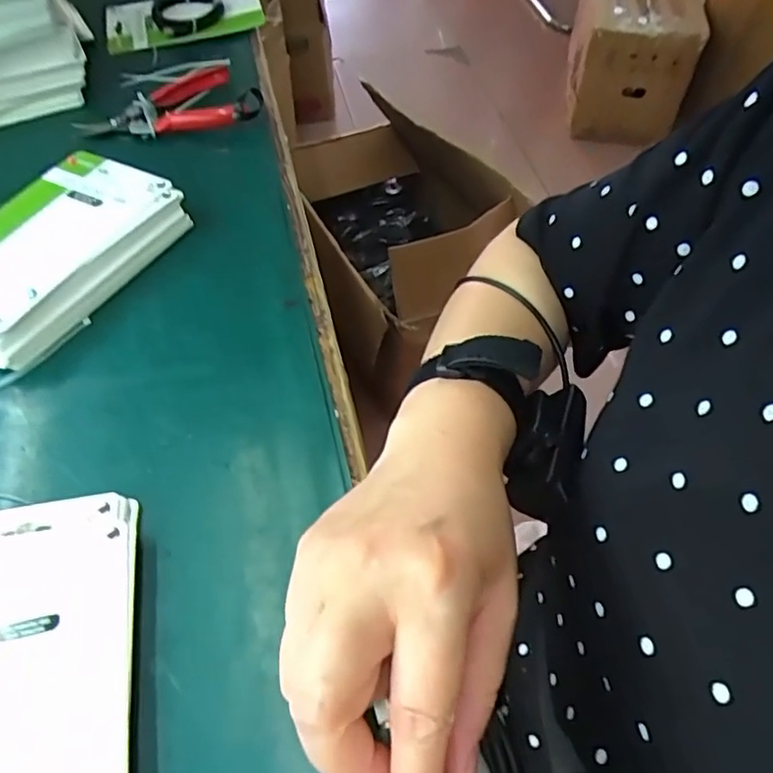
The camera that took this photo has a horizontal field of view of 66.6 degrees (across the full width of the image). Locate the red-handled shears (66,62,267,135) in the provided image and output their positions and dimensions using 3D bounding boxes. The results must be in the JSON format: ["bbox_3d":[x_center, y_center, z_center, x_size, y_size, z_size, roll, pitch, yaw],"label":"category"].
[{"bbox_3d":[-0.210,-0.281,0.572,0.166,0.030,0.104,-10,55,-8],"label":"red-handled shears"}]

